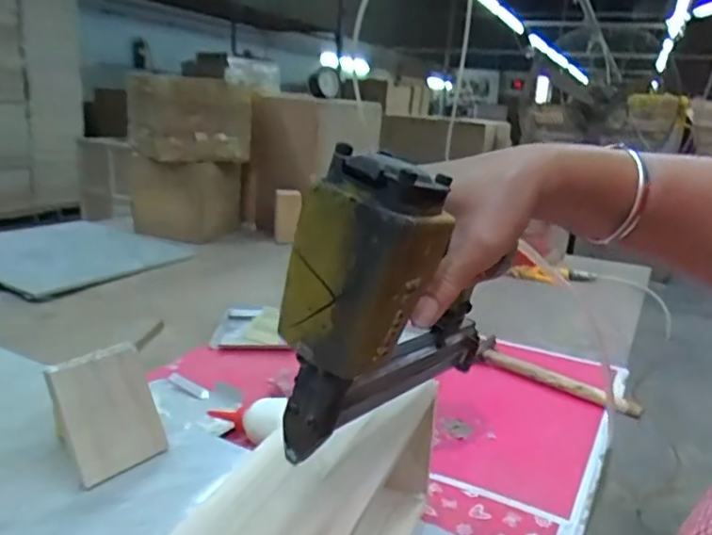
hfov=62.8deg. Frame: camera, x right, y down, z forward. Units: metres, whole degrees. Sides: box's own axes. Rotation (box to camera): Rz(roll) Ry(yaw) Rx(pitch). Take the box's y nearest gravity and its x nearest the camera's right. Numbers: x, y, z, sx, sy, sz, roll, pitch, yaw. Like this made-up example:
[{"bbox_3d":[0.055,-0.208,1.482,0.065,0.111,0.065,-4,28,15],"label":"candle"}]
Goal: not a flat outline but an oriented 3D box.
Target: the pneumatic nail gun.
[{"bbox_3d":[0.049,0.012,0.354,0.063,0.159,0.210,16,19,35],"label":"pneumatic nail gun"}]

